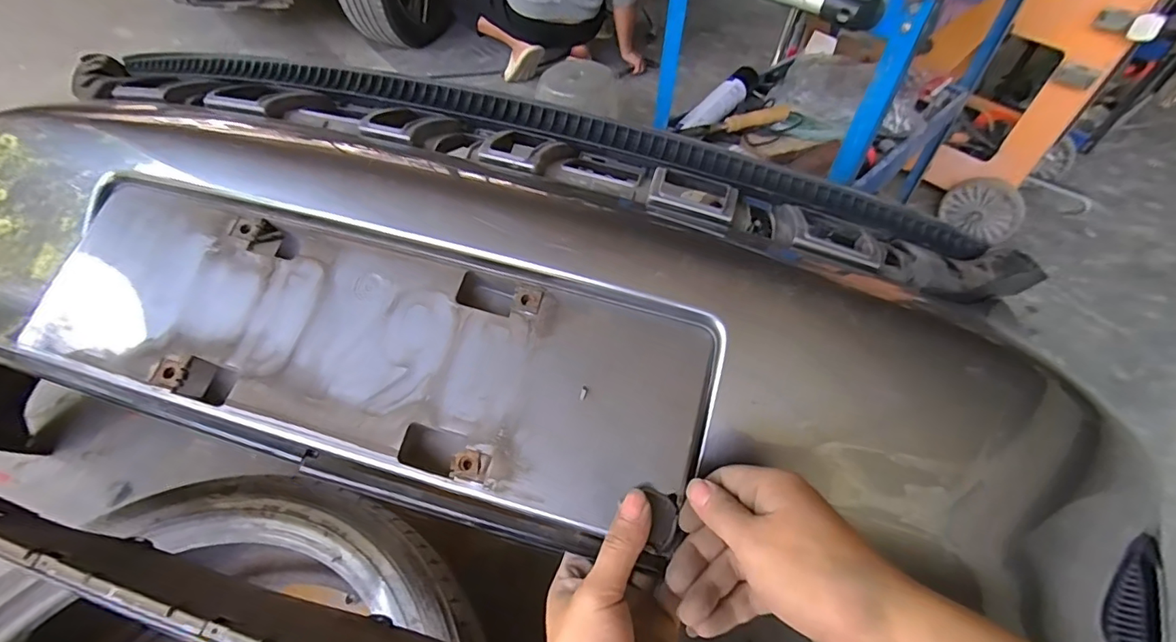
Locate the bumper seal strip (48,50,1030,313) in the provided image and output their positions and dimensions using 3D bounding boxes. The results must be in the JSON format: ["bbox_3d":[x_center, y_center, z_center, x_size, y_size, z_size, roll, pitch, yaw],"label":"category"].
[{"bbox_3d":[-0.072,-0.156,0.495,0.989,0.070,0.147,13,48,8],"label":"bumper seal strip"}]

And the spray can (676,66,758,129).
[{"bbox_3d":[0.247,-0.408,0.982,0.217,0.040,0.053,-41,60,-14],"label":"spray can"}]

